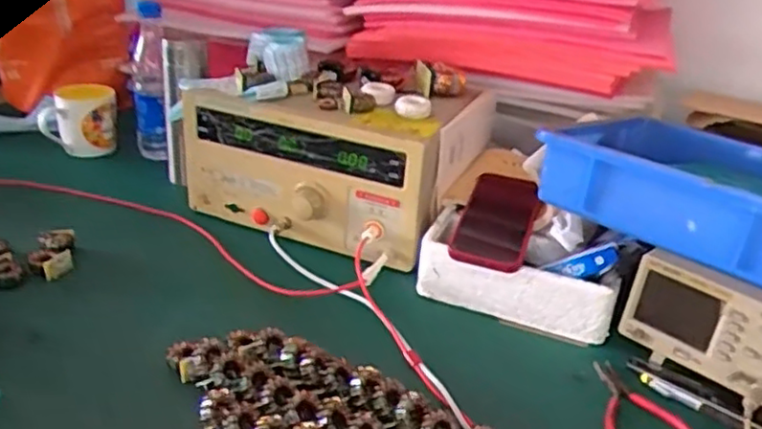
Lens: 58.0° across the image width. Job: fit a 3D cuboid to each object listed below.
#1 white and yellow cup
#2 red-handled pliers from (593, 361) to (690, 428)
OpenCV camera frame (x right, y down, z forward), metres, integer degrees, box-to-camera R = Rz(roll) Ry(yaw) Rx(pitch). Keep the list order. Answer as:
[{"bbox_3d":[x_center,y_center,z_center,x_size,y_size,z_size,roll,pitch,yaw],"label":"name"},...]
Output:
[{"bbox_3d":[-0.431,-0.134,0.981,0.103,0.095,0.071,-8,29,-23],"label":"white and yellow cup"},{"bbox_3d":[0.232,0.176,0.637,0.079,0.020,0.116,2,27,-5],"label":"red-handled pliers"}]

